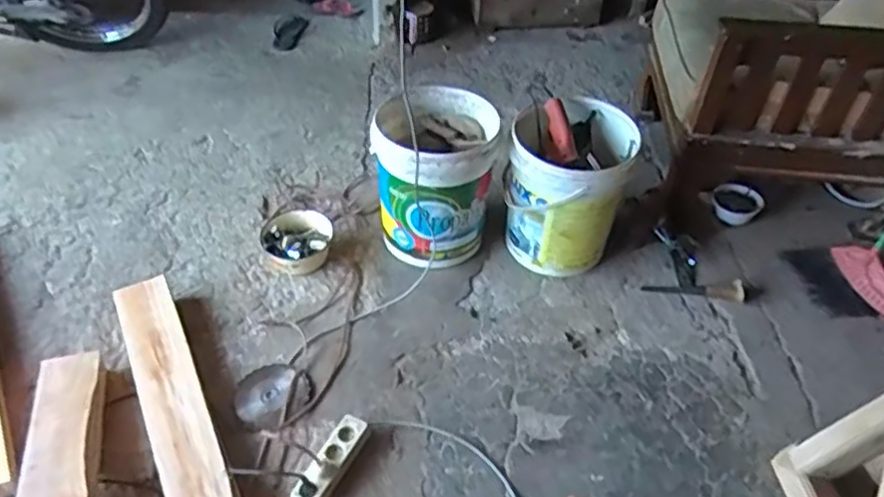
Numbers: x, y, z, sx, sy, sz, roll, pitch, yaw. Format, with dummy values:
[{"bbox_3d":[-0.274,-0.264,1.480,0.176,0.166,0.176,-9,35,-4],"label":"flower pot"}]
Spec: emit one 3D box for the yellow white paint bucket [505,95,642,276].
[{"bbox_3d":[0.323,-0.176,1.794,0.284,0.378,0.347,12,46,9],"label":"yellow white paint bucket"}]

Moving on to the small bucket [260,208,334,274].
[{"bbox_3d":[-0.380,-0.014,1.815,0.181,0.081,0.173,1,45,-1],"label":"small bucket"}]

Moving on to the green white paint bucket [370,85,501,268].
[{"bbox_3d":[-0.020,-0.174,1.787,0.301,0.367,0.344,5,45,2],"label":"green white paint bucket"}]

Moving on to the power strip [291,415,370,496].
[{"bbox_3d":[-0.220,0.429,1.379,0.070,0.042,0.204,20,48,17],"label":"power strip"}]

